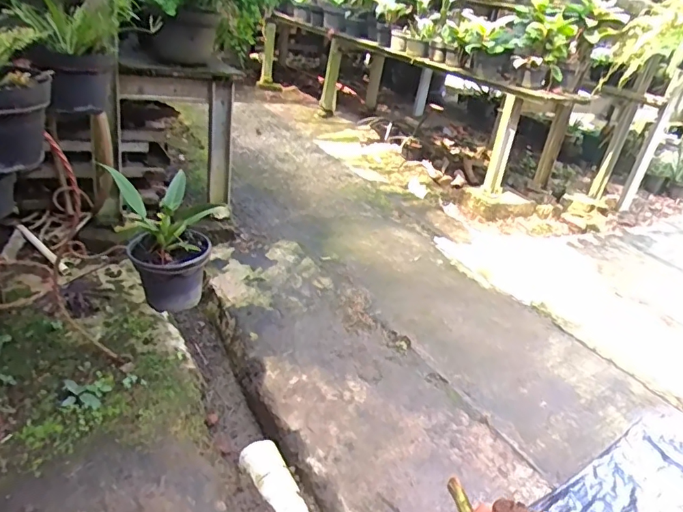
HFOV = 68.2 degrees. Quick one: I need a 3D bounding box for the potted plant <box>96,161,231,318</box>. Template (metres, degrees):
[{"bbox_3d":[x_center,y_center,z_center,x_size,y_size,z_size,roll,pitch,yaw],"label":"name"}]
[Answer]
[{"bbox_3d":[-0.383,-0.036,1.110,0.185,0.248,0.222,-14,35,-35],"label":"potted plant"}]

